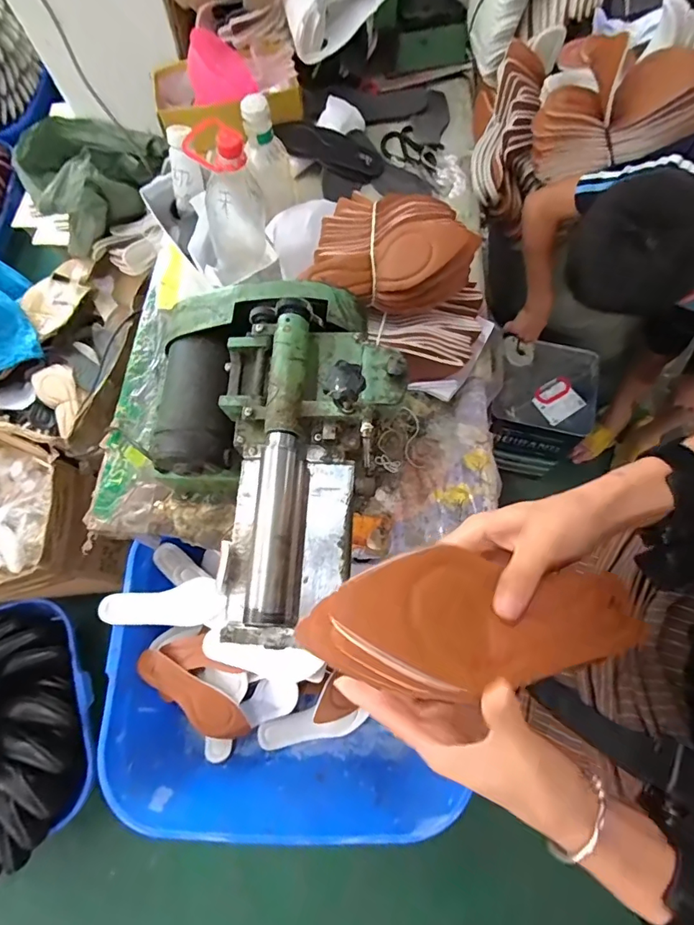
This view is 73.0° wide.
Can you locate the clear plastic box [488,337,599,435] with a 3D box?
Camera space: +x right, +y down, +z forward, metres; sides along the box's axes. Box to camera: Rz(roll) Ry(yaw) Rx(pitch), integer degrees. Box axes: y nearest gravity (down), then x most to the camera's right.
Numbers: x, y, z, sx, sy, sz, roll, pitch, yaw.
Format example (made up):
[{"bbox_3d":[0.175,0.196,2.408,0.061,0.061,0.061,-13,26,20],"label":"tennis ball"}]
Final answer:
[{"bbox_3d":[0.481,-0.185,1.128,0.236,0.061,0.220,11,71,6],"label":"clear plastic box"}]

